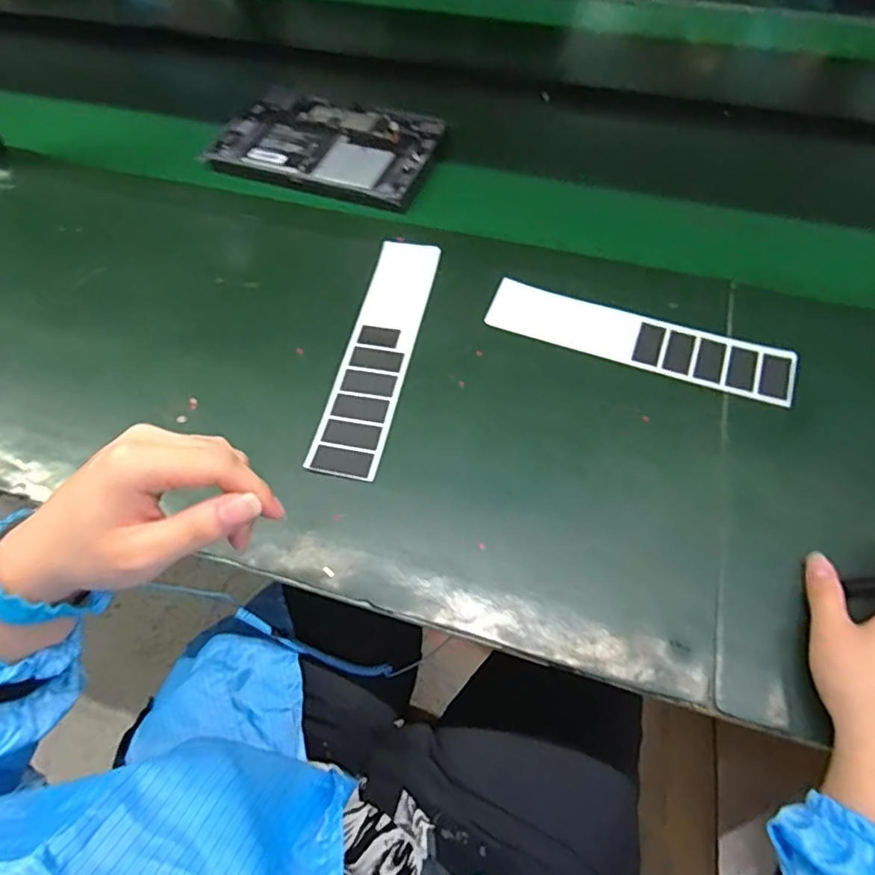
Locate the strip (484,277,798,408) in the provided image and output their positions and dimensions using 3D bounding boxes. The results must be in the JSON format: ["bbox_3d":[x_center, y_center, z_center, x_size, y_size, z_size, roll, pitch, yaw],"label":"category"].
[{"bbox_3d":[0.179,-0.090,0.524,0.266,0.006,0.059,18,62,13],"label":"strip"}]

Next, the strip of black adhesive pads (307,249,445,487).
[{"bbox_3d":[-0.053,-0.082,0.531,0.055,0.006,0.263,10,61,7],"label":"strip of black adhesive pads"}]

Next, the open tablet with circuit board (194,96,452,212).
[{"bbox_3d":[-0.134,-0.354,0.698,0.262,0.021,0.158,17,61,10],"label":"open tablet with circuit board"}]

